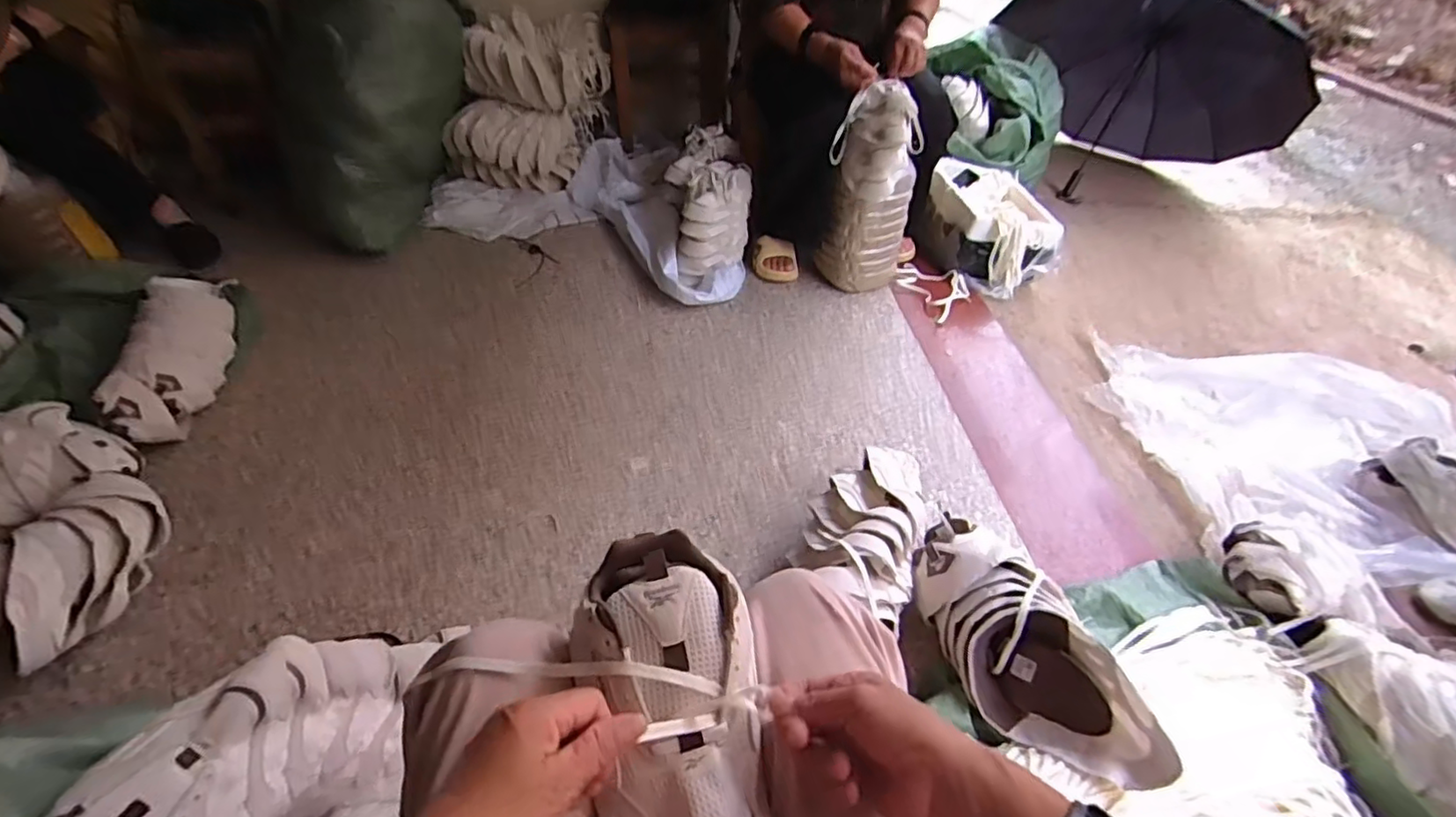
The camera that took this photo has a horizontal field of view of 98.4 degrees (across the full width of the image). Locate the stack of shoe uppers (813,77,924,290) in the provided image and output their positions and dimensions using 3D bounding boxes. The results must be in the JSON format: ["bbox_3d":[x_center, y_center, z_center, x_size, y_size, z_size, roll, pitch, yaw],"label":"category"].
[{"bbox_3d":[0.331,-0.491,1.460,0.159,0.464,0.148,-32,54,-29],"label":"stack of shoe uppers"}]

